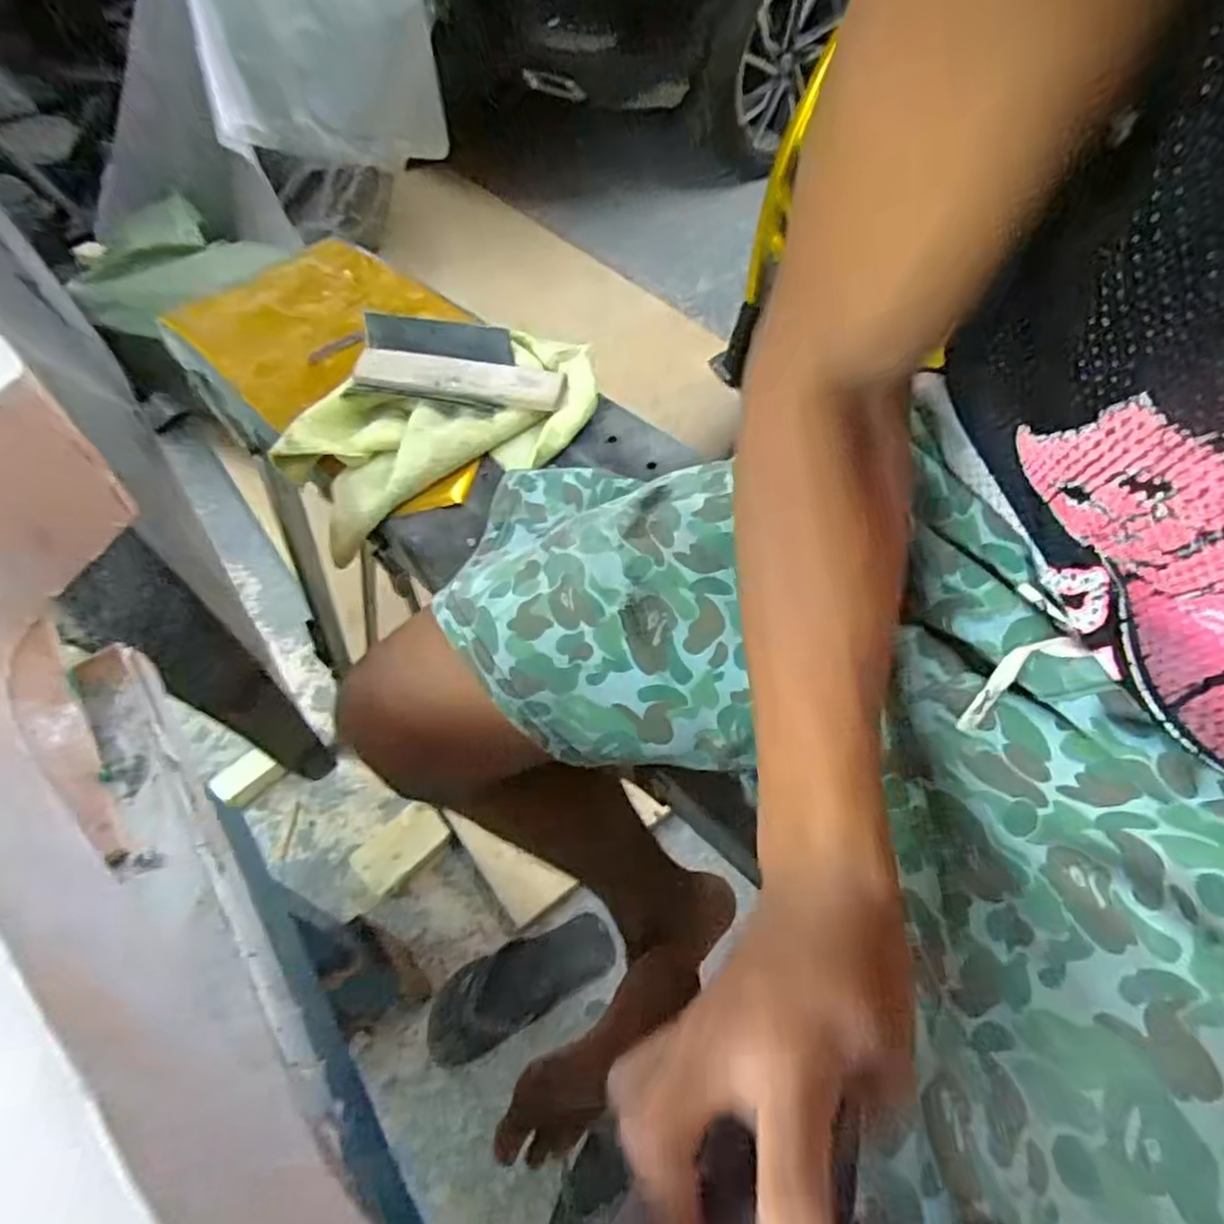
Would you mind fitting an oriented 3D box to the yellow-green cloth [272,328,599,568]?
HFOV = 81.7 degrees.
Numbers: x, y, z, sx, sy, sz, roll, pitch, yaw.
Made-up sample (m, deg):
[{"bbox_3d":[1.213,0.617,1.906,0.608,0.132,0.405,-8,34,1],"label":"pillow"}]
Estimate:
[{"bbox_3d":[-0.154,-0.164,0.654,0.296,0.061,0.158,-18,55,-10],"label":"yellow-green cloth"}]

